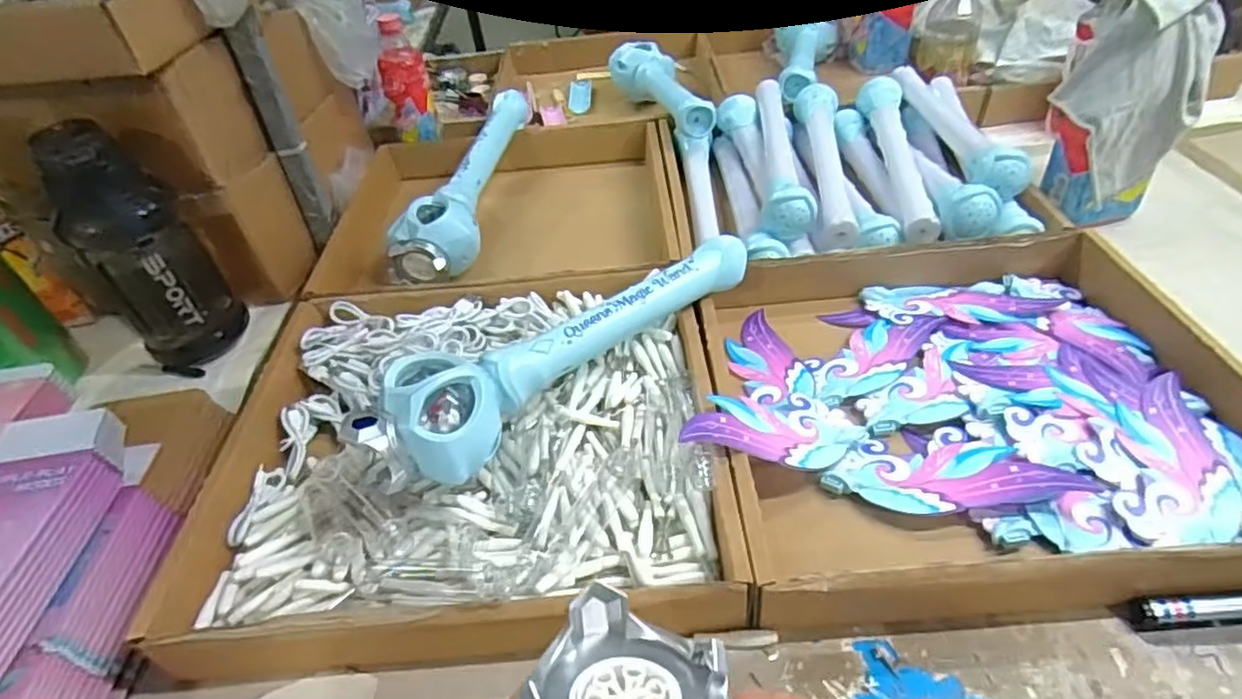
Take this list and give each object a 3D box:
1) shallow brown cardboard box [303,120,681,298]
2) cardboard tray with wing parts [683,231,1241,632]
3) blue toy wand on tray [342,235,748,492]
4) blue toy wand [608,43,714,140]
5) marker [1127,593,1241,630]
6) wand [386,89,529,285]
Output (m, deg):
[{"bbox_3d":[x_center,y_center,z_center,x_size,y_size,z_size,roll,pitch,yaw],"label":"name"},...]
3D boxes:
[{"bbox_3d":[-0.137,-0.171,0.816,0.386,0.069,0.368,-3,42,2],"label":"shallow brown cardboard box"},{"bbox_3d":[0.258,0.031,0.526,0.389,0.059,0.360,-5,42,-1],"label":"cardboard tray with wing parts"},{"bbox_3d":[-0.038,-0.006,0.548,0.354,0.075,0.081,-34,50,-28],"label":"blue toy wand on tray"},{"bbox_3d":[0.050,-0.363,0.934,0.087,0.073,0.313,-9,42,-5],"label":"blue toy wand"},{"bbox_3d":[0.382,0.156,0.400,0.138,0.020,0.014,-2,42,2],"label":"marker"},{"bbox_3d":[-0.187,-0.209,0.814,0.090,0.063,0.357,1,42,6],"label":"wand"}]

